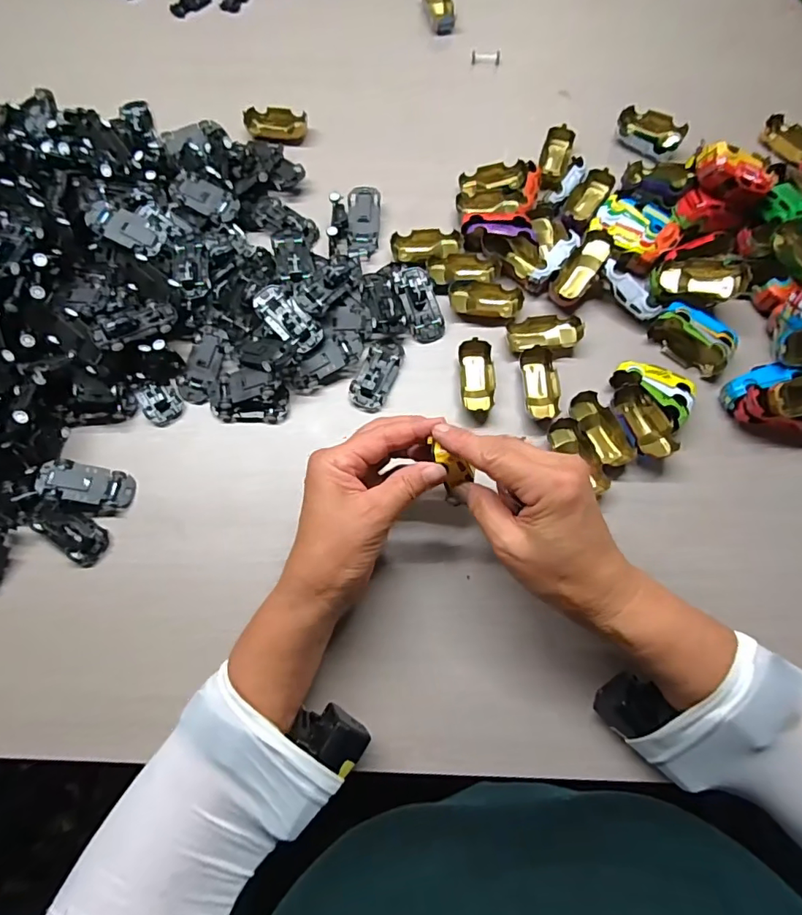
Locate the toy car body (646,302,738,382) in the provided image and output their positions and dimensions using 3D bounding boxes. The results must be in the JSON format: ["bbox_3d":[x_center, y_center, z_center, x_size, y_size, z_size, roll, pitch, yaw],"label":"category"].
[{"bbox_3d":[0.247,-0.100,0.413,0.065,0.026,0.034,36,76,11],"label":"toy car body"}]

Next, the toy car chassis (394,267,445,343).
[{"bbox_3d":[0.018,-0.136,0.433,0.032,0.012,0.067,-19,91,-5],"label":"toy car chassis"}]

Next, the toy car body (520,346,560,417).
[{"bbox_3d":[0.117,-0.062,0.406,0.028,0.018,0.063,-2,72,0],"label":"toy car body"}]

